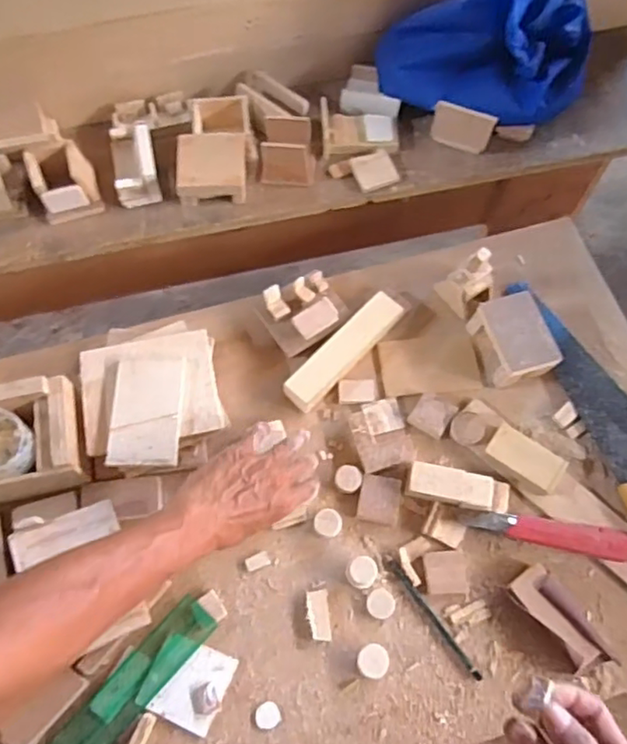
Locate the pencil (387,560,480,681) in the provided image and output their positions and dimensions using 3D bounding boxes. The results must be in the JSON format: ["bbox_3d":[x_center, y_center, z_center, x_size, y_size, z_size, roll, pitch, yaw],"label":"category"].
[{"bbox_3d":[0.121,0.251,0.626,0.012,0.006,0.135,-34,74,-14],"label":"pencil"}]

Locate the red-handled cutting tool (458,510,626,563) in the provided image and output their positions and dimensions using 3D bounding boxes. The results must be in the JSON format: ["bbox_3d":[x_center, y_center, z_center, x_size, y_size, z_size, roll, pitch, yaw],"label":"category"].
[{"bbox_3d":[0.251,0.171,0.654,0.185,0.018,0.031,11,69,2],"label":"red-handled cutting tool"}]

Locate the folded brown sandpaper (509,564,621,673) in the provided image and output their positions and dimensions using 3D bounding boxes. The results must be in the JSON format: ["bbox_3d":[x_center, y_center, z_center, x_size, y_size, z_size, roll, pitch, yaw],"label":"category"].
[{"bbox_3d":[0.247,0.248,0.617,0.048,0.029,0.108,-33,73,-14],"label":"folded brown sandpaper"}]

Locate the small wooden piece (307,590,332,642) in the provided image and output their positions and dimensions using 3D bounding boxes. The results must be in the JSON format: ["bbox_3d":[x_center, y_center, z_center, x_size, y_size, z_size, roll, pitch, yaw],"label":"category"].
[{"bbox_3d":[0.007,0.246,0.624,0.022,0.009,0.048,-5,69,-4],"label":"small wooden piece"}]

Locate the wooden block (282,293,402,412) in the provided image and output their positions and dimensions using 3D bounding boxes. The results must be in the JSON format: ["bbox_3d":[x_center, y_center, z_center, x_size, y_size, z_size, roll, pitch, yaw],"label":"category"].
[{"bbox_3d":[0.036,-0.024,0.727,0.042,0.030,0.172,42,73,13],"label":"wooden block"}]

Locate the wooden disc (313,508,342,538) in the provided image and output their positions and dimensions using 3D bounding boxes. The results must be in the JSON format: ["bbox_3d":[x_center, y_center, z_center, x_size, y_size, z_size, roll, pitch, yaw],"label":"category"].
[{"bbox_3d":[0.015,0.161,0.656,0.029,0.013,0.029,1,69,-2],"label":"wooden disc"}]

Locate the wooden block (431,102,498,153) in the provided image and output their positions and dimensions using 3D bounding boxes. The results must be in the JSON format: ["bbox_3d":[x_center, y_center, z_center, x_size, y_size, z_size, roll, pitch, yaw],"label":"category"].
[{"bbox_3d":[0.195,-0.320,0.819,0.078,0.068,0.012,18,69,8],"label":"wooden block"}]

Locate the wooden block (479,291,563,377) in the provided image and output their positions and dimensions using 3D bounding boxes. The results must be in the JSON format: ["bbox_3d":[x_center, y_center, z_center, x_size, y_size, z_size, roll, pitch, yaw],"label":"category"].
[{"bbox_3d":[0.235,-0.038,0.718,0.066,0.053,0.094,-16,68,-6],"label":"wooden block"}]

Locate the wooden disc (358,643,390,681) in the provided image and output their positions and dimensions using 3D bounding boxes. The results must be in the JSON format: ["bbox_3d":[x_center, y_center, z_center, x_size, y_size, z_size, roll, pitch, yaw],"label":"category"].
[{"bbox_3d":[0.058,0.283,0.603,0.030,0.015,0.031,1,69,-2],"label":"wooden disc"}]

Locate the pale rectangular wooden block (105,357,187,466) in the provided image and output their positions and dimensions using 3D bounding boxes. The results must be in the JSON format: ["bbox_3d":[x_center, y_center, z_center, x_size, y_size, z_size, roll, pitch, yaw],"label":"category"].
[{"bbox_3d":[-0.174,0.040,0.649,0.073,0.012,0.120,-1,67,0],"label":"pale rectangular wooden block"}]

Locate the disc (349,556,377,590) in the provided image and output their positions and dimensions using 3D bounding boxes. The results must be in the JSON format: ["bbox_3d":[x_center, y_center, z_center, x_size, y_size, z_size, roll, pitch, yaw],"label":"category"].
[{"bbox_3d":[0.051,0.206,0.635,0.030,0.026,0.031,-7,69,-5],"label":"disc"}]

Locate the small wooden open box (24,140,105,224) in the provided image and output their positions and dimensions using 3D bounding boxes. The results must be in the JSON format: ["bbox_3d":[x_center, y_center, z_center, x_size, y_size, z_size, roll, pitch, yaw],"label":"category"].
[{"bbox_3d":[-0.315,-0.238,0.781,0.071,0.060,0.066,-18,70,-9],"label":"small wooden open box"}]

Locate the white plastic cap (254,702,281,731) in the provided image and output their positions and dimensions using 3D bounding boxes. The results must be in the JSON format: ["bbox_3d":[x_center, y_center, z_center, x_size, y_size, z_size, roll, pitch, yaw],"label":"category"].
[{"bbox_3d":[-0.044,0.329,0.592,0.024,0.004,0.023,1,69,-2],"label":"white plastic cap"}]

